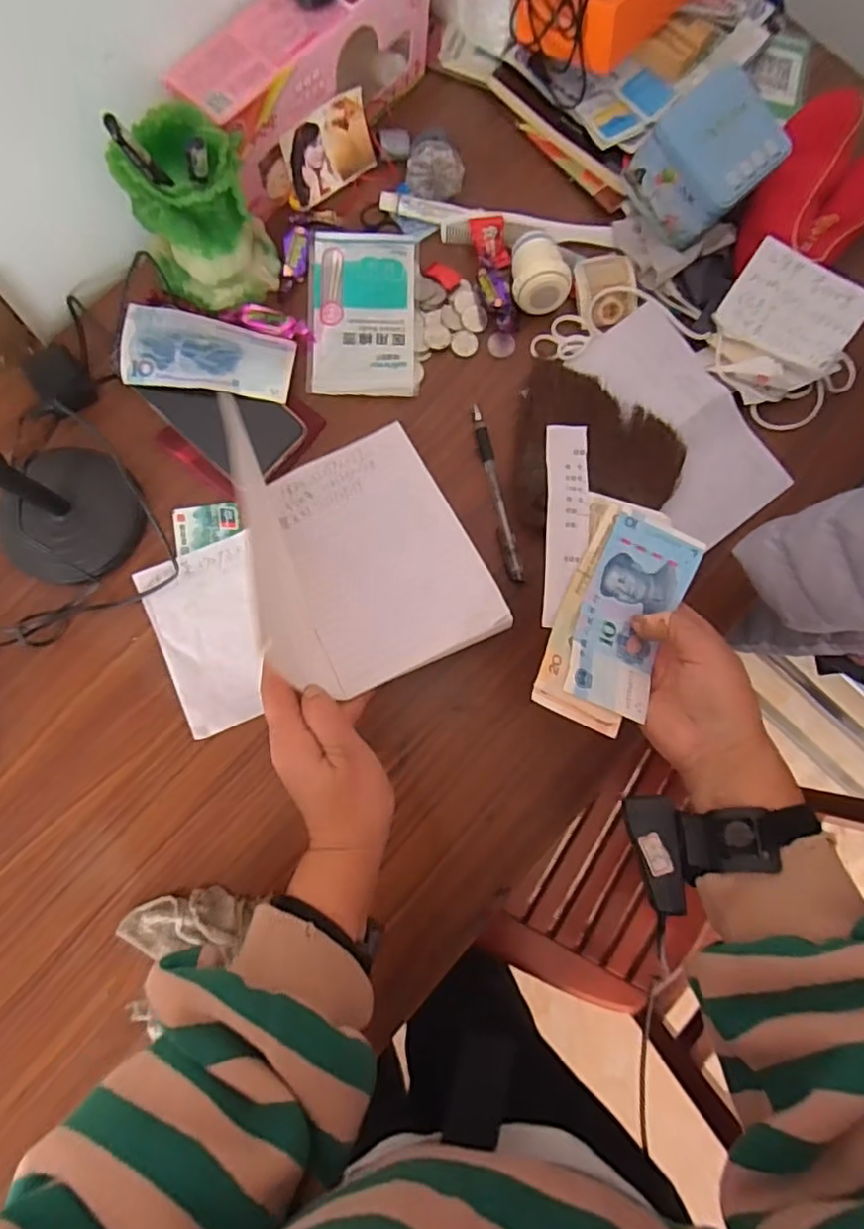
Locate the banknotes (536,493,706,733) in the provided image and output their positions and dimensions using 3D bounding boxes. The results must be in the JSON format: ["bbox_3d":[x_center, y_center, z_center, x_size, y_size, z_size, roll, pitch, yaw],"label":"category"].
[{"bbox_3d":[0.129,0.002,0.424,0.083,0.027,0.155,20,82,0],"label":"banknotes"}]

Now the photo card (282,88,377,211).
[{"bbox_3d":[-0.087,-0.405,0.536,0.086,0.061,0.010,-35,60,-10],"label":"photo card"}]

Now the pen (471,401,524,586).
[{"bbox_3d":[0.055,-0.104,0.522,0.012,0.007,0.156,-12,83,-5],"label":"pen"}]

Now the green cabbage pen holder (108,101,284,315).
[{"bbox_3d":[-0.183,-0.313,0.470,0.099,0.137,0.078,-23,84,-6],"label":"green cabbage pen holder"}]

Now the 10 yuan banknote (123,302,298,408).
[{"bbox_3d":[-0.196,-0.227,0.534,0.144,0.012,0.071,9,78,-6],"label":"10 yuan banknote"}]

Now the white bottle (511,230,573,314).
[{"bbox_3d":[0.096,-0.302,0.533,0.049,0.039,0.067,2,82,-3],"label":"white bottle"}]

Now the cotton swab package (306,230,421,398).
[{"bbox_3d":[-0.061,-0.270,0.539,0.098,0.009,0.154,1,82,-3],"label":"cotton swab package"}]

